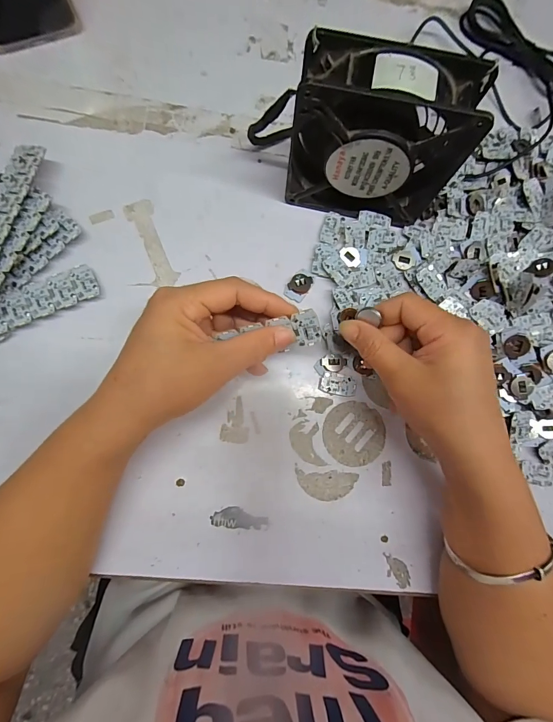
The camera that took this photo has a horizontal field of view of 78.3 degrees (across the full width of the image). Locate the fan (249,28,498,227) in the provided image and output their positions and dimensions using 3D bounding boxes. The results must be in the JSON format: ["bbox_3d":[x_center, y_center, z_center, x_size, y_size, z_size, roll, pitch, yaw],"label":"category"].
[{"bbox_3d":[0.067,-0.162,0.259,0.132,0.120,0.045,10,82,-4],"label":"fan"}]

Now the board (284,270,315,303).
[{"bbox_3d":[0.021,-0.068,0.301,0.019,0.004,0.030,30,81,-1],"label":"board"}]

